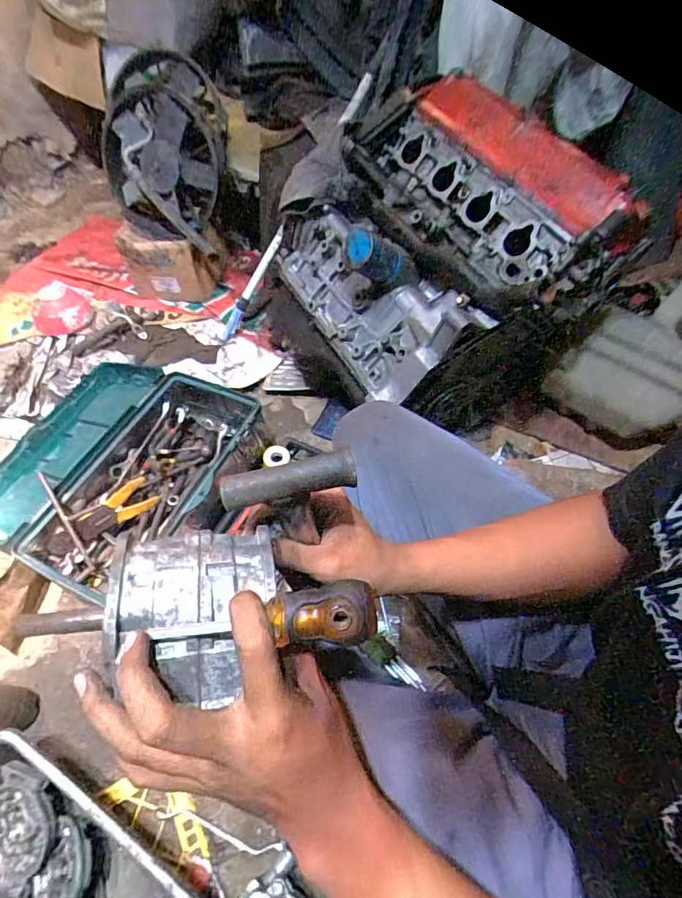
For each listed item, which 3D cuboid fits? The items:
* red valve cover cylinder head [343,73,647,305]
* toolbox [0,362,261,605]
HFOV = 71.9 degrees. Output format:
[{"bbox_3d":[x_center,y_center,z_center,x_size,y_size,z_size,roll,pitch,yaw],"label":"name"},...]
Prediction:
[{"bbox_3d":[0.233,-0.439,0.792,0.280,0.170,0.543,-46,61,17],"label":"red valve cover cylinder head"},{"bbox_3d":[-0.449,0.024,0.947,0.483,0.139,0.483,16,59,17],"label":"toolbox"}]

